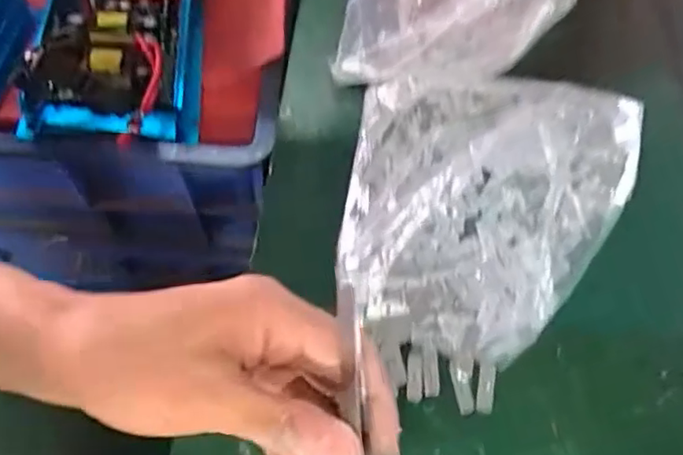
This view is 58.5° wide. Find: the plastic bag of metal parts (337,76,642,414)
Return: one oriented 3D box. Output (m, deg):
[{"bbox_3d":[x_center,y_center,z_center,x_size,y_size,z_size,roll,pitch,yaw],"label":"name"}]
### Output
[{"bbox_3d":[0.092,-0.009,0.355,0.183,0.055,0.224,8,60,5],"label":"plastic bag of metal parts"}]

